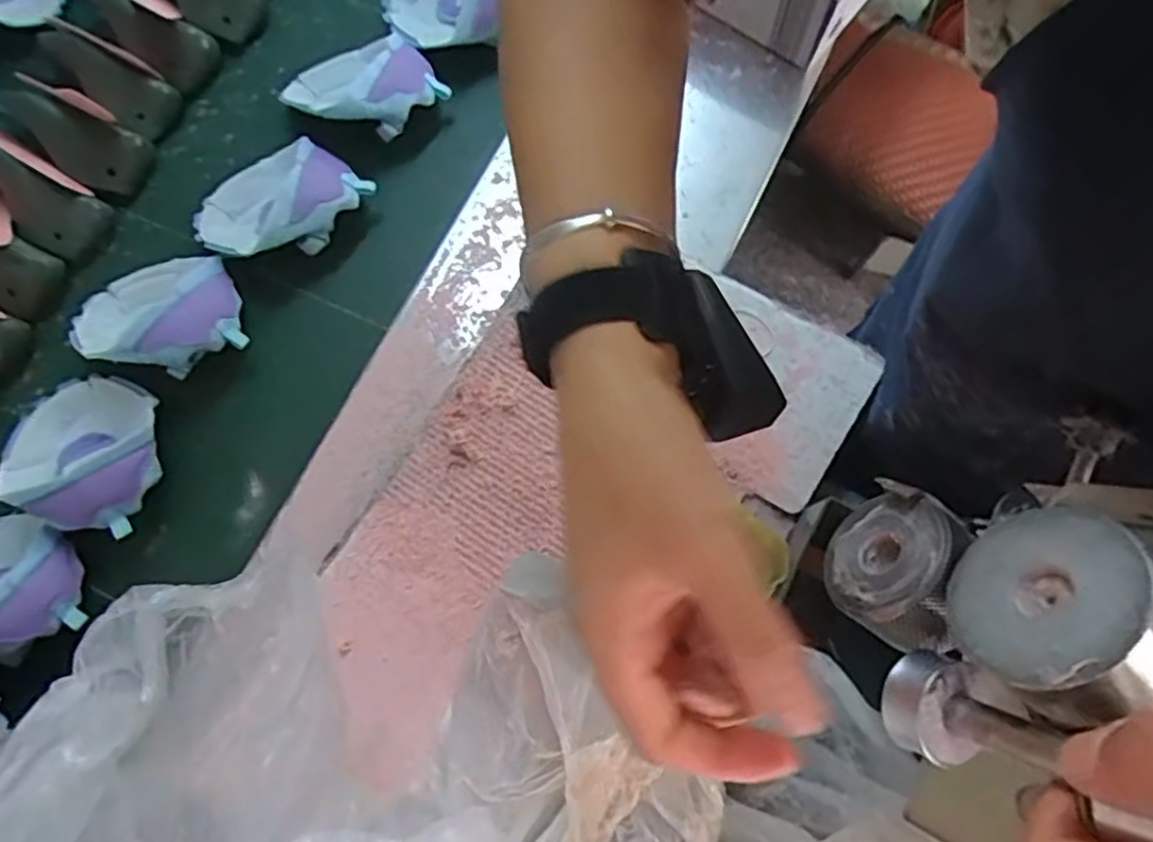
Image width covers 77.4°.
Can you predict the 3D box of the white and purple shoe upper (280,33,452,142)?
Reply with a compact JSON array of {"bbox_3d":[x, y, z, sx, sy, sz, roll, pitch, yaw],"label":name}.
[{"bbox_3d":[-0.207,-0.324,0.680,0.129,0.056,0.124,-42,78,-9],"label":"white and purple shoe upper"}]

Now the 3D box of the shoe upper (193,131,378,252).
[{"bbox_3d":[-0.275,-0.202,0.651,0.121,0.051,0.141,41,79,11],"label":"shoe upper"}]

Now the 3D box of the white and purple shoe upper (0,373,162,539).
[{"bbox_3d":[-0.402,0.020,0.584,0.126,0.058,0.118,0,75,1],"label":"white and purple shoe upper"}]

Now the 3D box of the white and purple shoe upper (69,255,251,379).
[{"bbox_3d":[-0.363,-0.096,0.612,0.139,0.058,0.122,-24,76,-5],"label":"white and purple shoe upper"}]

